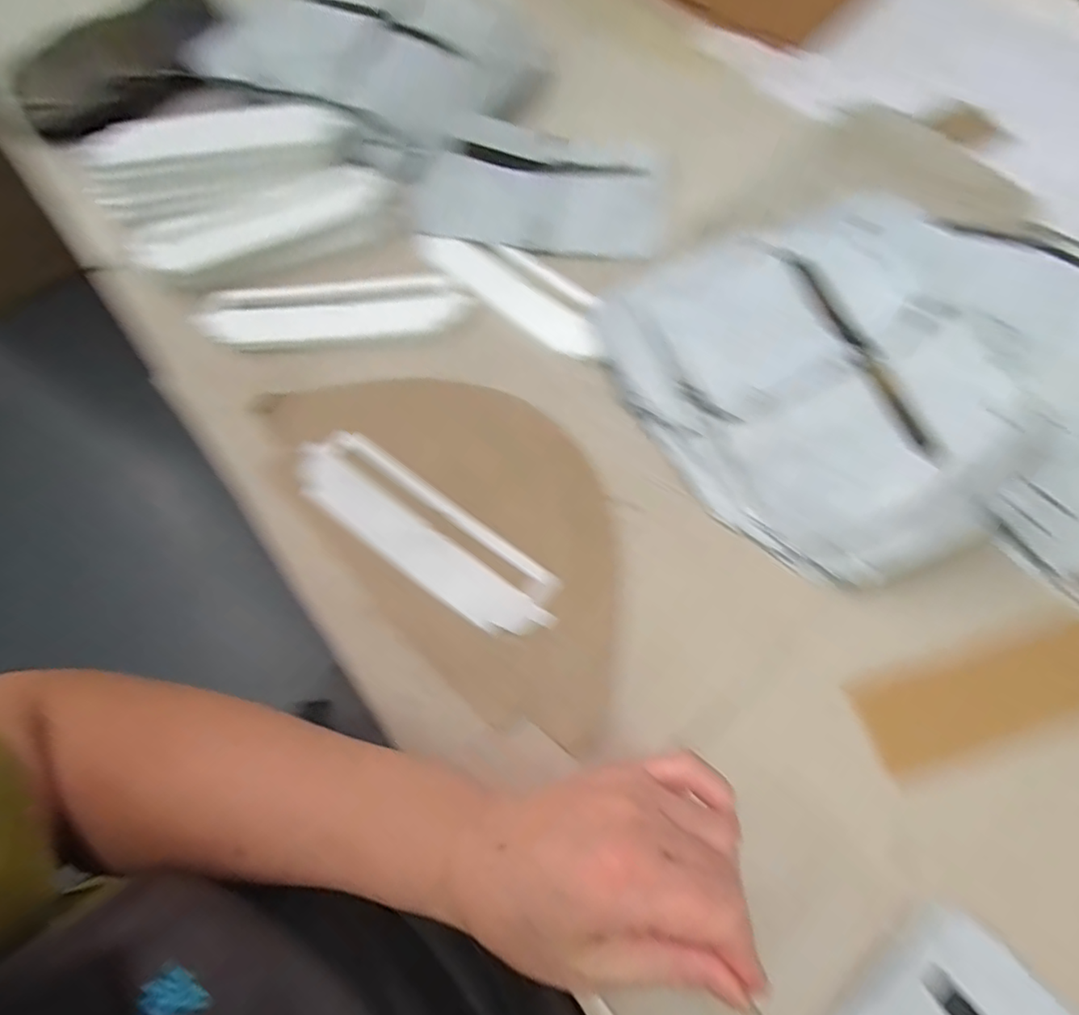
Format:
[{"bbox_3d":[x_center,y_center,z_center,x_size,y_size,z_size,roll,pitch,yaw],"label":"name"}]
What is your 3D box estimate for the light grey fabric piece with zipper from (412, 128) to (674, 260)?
[{"bbox_3d":[0.003,-0.252,0.487,0.198,0.021,0.114,5,72,-5],"label":"light grey fabric piece with zipper"}]

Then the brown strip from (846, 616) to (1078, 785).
[{"bbox_3d":[0.246,0.100,0.323,0.143,0.006,0.053,-17,68,-4],"label":"brown strip"}]

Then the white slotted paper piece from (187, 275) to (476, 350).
[{"bbox_3d":[-0.156,-0.152,0.456,0.205,0.017,0.052,-5,67,1],"label":"white slotted paper piece"}]

